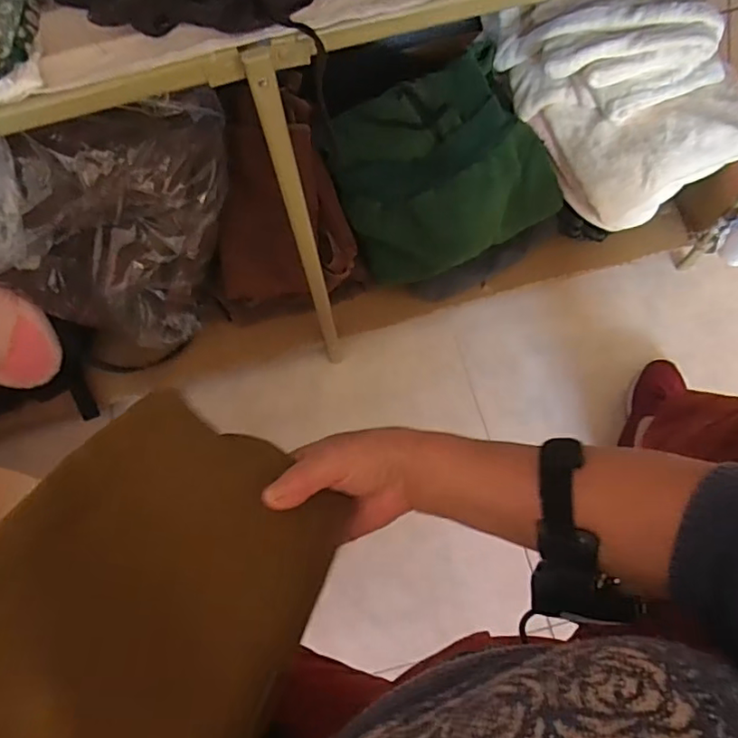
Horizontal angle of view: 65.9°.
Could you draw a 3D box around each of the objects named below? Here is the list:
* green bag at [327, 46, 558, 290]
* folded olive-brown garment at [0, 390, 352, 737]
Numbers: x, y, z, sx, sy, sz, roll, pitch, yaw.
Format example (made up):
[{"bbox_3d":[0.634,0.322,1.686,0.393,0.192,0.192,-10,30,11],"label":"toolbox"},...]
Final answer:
[{"bbox_3d":[0.106,-0.307,0.869,0.322,0.134,0.267,-26,70,-7],"label":"green bag"},{"bbox_3d":[-0.123,0.133,0.326,0.182,0.022,0.254,44,40,-15],"label":"folded olive-brown garment"}]

